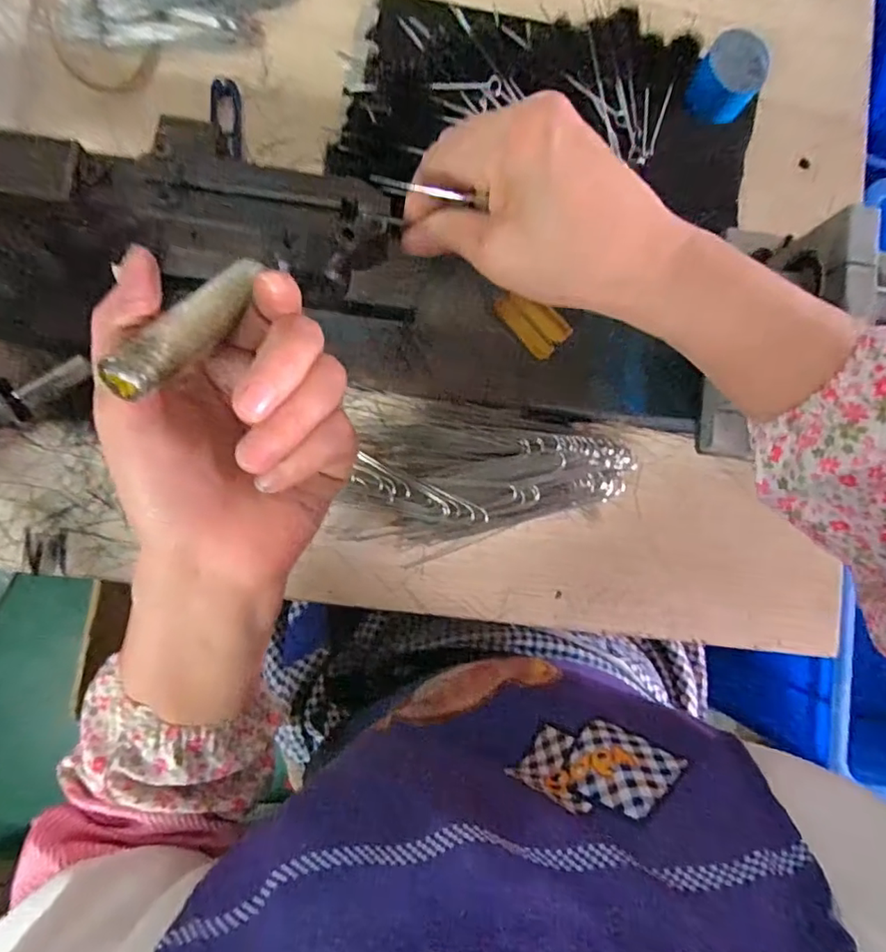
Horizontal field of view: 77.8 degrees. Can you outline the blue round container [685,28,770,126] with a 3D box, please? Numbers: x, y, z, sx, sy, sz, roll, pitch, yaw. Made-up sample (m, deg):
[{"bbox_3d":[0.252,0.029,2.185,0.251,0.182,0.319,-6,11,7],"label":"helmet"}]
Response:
[{"bbox_3d":[0.221,-0.308,0.425,0.049,0.029,0.050,38,84,0],"label":"blue round container"}]

